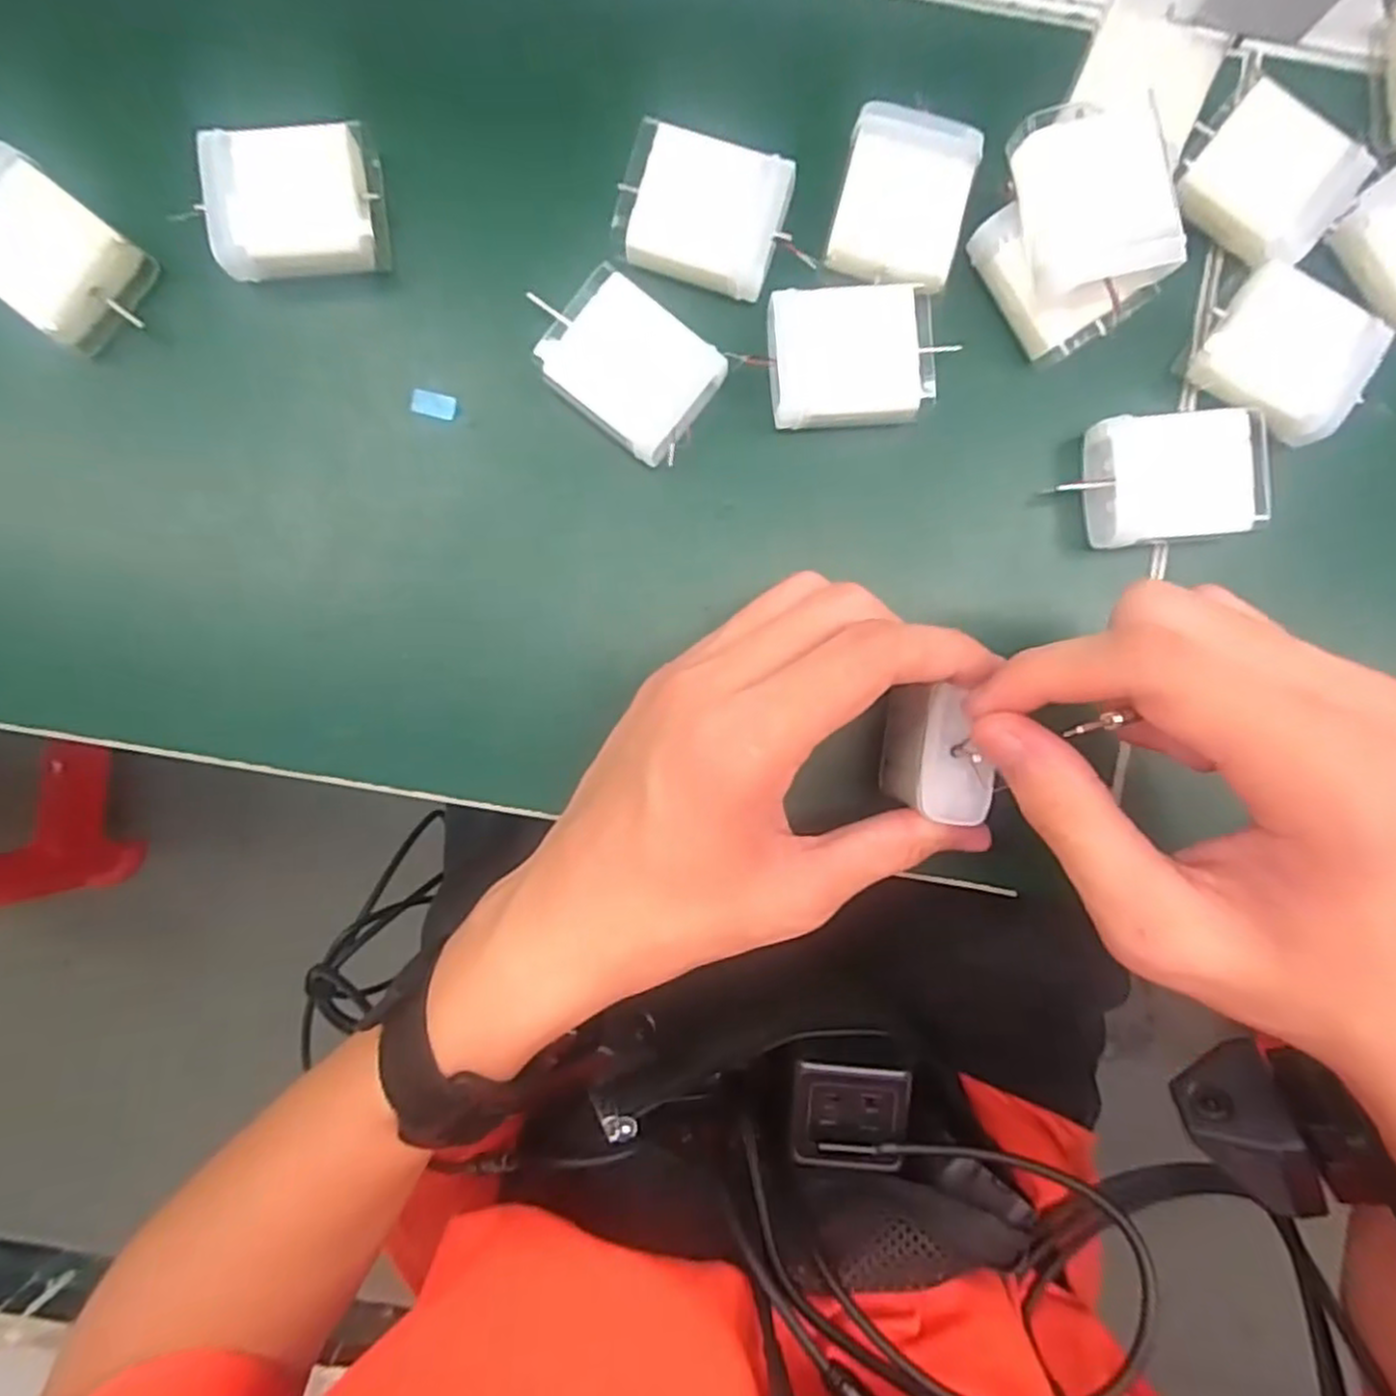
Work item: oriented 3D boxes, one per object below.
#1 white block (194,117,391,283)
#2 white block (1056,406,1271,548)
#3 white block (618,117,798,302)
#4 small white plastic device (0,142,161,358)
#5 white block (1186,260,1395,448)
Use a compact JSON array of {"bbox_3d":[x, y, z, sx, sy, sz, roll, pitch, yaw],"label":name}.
[{"bbox_3d":[-0.130,-0.160,0.241,0.048,0.023,0.045,-7,93,-1],"label":"white block"},{"bbox_3d":[0.156,-0.073,0.248,0.059,0.020,0.040,-4,93,-1],"label":"white block"},{"bbox_3d":[0.002,-0.158,0.243,0.051,0.015,0.041,18,93,-2],"label":"white block"},{"bbox_3d":[-0.210,-0.143,0.240,0.052,0.027,0.040,39,92,-2],"label":"small white plastic device"},{"bbox_3d":[0.195,-0.114,0.247,0.048,0.019,0.044,36,92,-2],"label":"white block"}]

